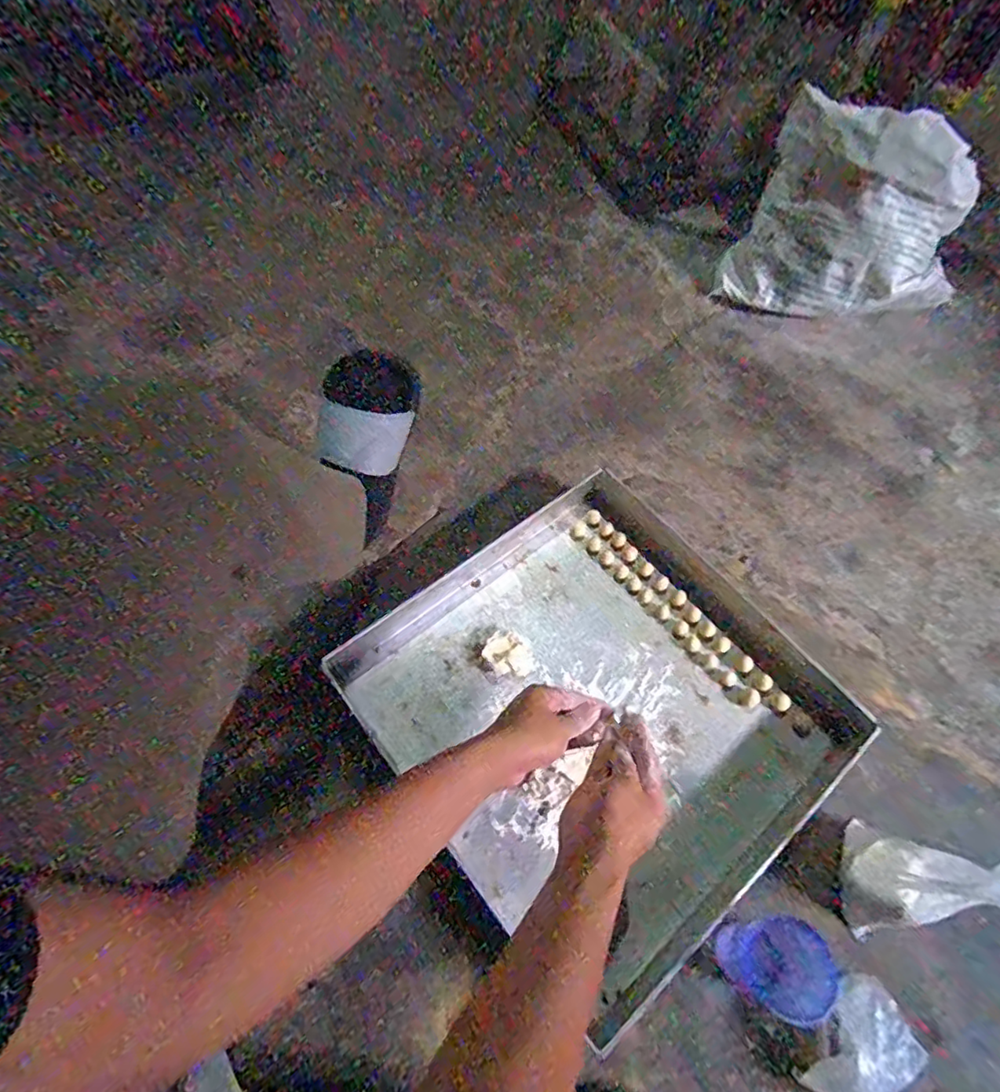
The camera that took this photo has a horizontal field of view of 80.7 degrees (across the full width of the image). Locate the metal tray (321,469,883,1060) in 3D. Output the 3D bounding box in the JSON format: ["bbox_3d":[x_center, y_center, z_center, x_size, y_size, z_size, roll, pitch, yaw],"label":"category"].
[{"bbox_3d":[0.119,0.182,0.699,0.488,0.060,0.482,-34,67,-20],"label":"metal tray"}]

